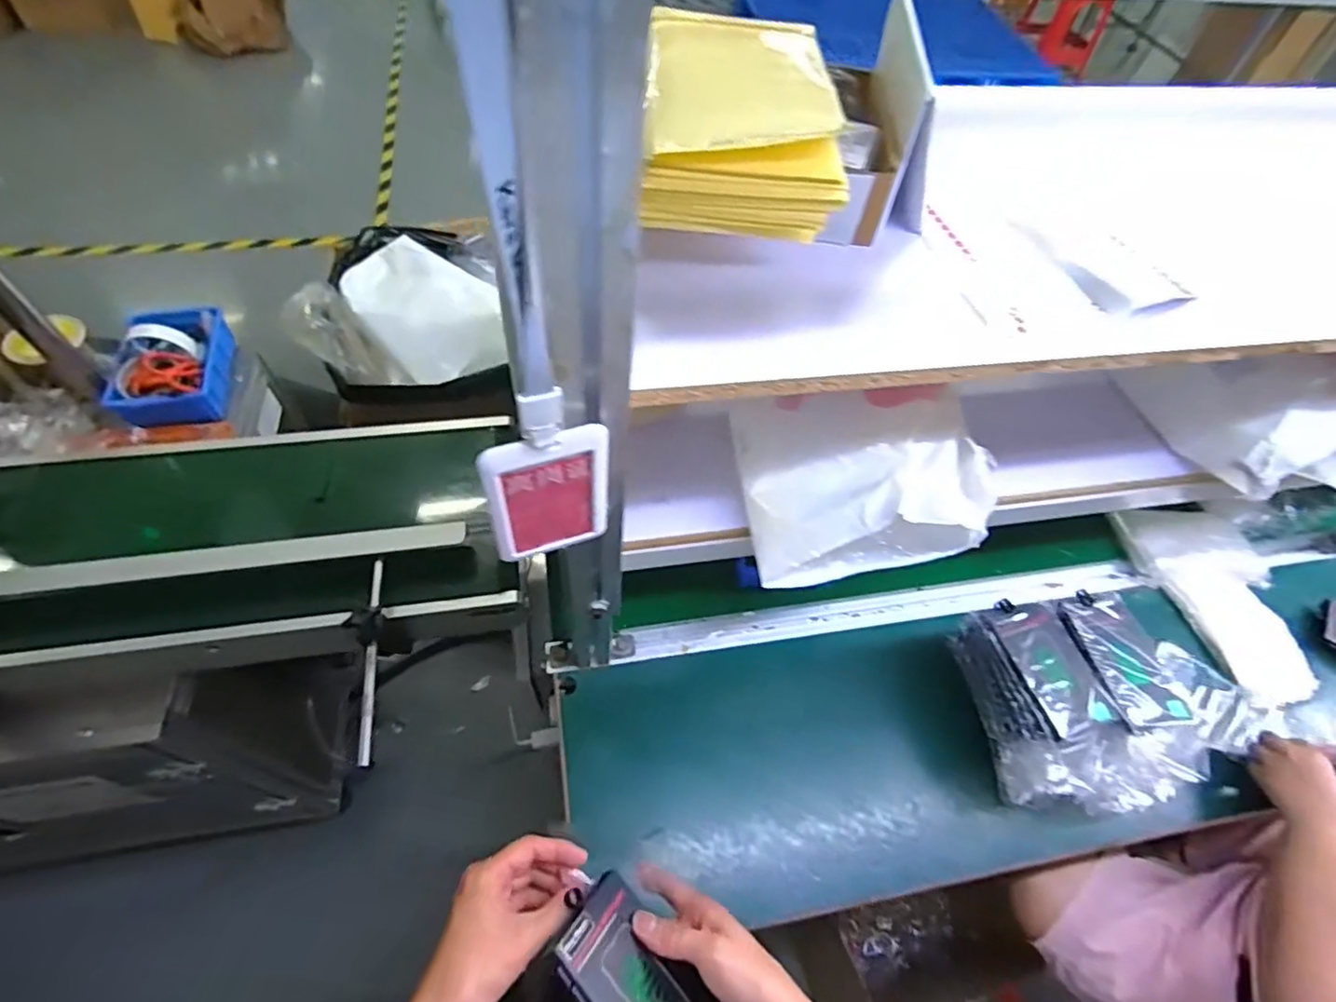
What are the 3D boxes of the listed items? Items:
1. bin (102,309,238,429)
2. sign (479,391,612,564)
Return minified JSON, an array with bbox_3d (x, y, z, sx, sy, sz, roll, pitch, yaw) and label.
[{"bbox_3d":[-0.770,-0.216,0.963,0.149,0.077,0.201,-8,57,-10],"label":"bin"},{"bbox_3d":[-0.066,-0.010,0.349,0.069,0.132,0.008,-19,60,-17],"label":"sign"}]

